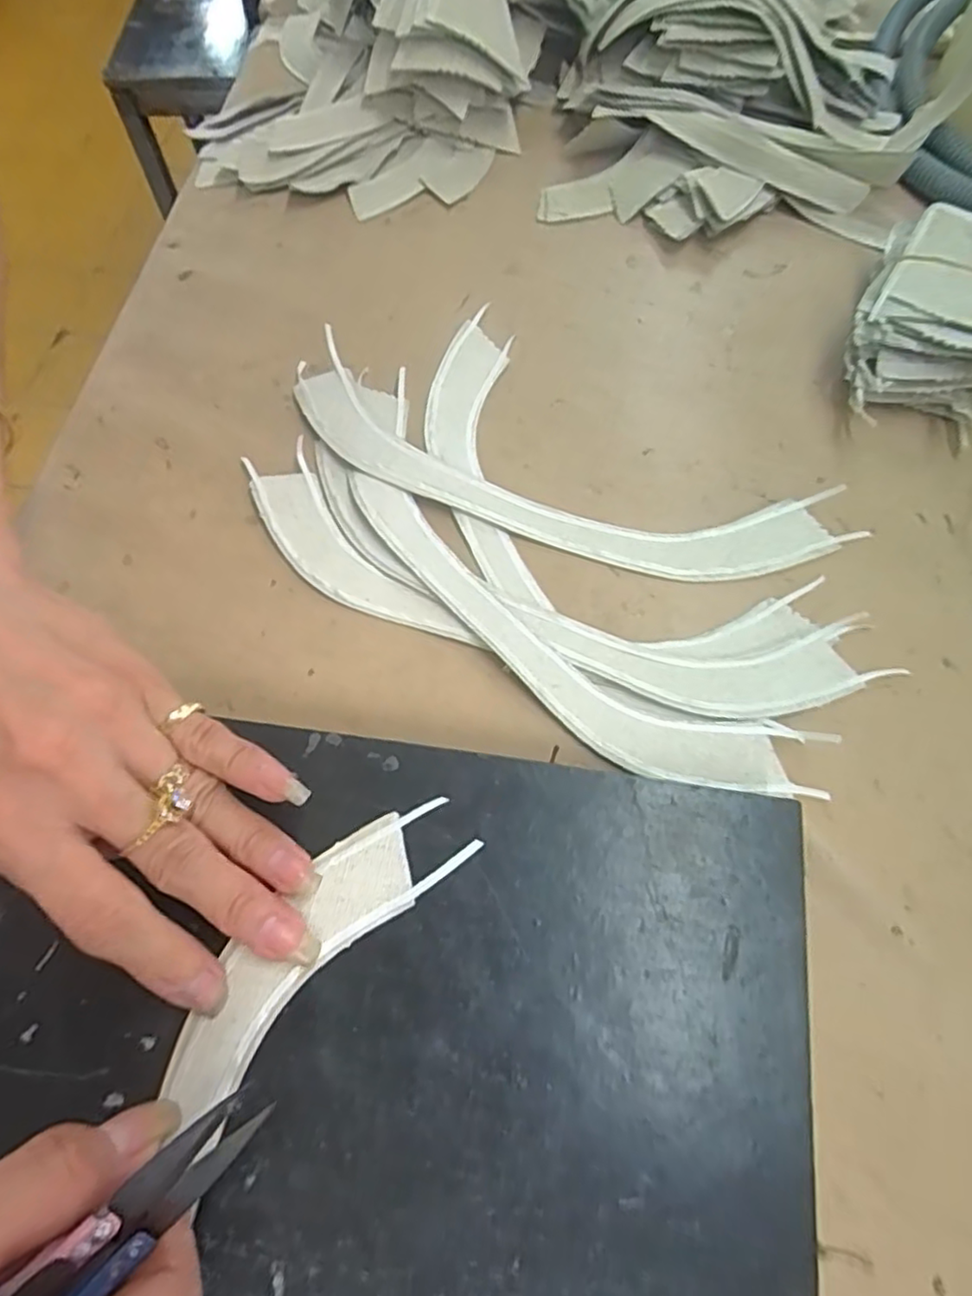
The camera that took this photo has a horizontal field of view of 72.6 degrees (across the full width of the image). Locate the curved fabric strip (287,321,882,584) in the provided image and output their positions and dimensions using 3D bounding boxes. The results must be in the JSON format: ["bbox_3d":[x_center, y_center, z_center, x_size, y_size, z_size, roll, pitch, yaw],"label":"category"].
[{"bbox_3d":[0.024,-0.078,0.297,0.254,0.010,0.060,19,66,9],"label":"curved fabric strip"}]

